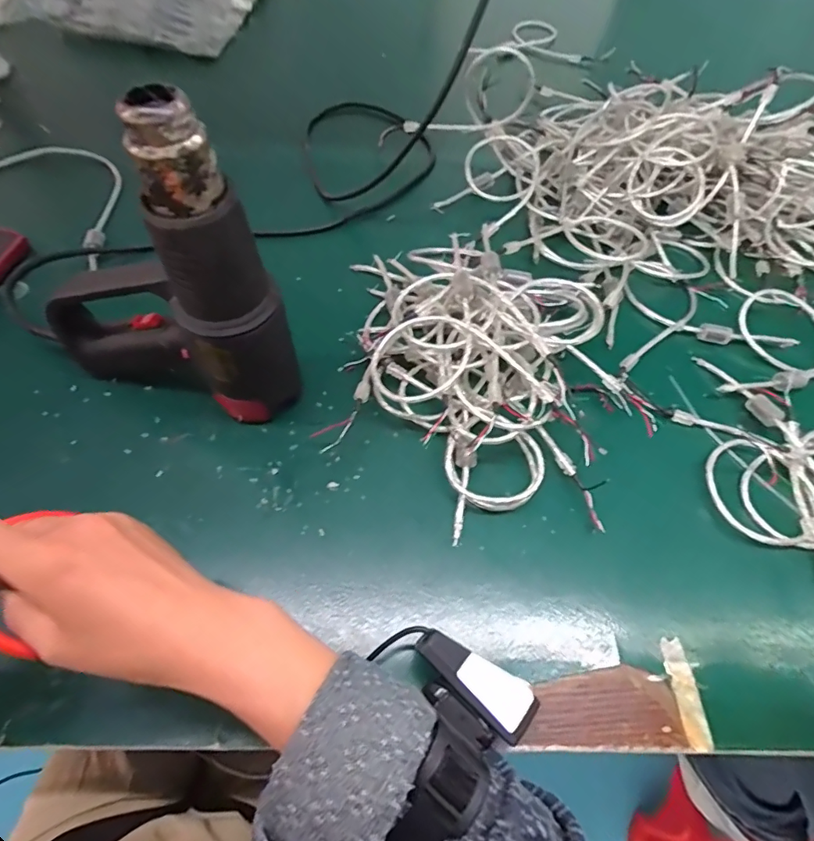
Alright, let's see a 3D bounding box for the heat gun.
[{"bbox_3d":[-0.176,-0.090,0.319,0.175,0.219,0.068,17,61,8],"label":"heat gun"}]

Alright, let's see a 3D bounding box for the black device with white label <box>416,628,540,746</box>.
[{"bbox_3d":[0.040,0.142,0.271,0.070,0.011,0.029,38,66,19],"label":"black device with white label"}]

